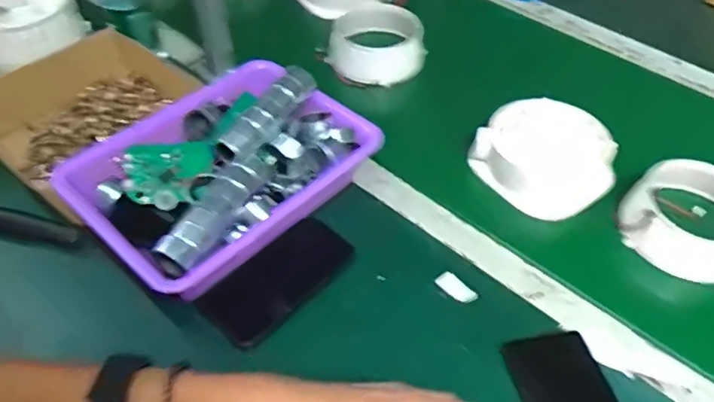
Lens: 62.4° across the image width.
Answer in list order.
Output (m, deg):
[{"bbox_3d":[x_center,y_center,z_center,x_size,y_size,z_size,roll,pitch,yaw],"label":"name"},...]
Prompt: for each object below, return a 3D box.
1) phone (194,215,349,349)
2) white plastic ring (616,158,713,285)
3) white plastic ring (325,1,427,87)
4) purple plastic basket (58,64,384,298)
[{"bbox_3d":[-0.075,0.072,0.567,0.071,0.008,0.146,37,58,28],"label":"phone"},{"bbox_3d":[0.343,0.018,0.603,0.127,0.062,0.109,22,52,18],"label":"white plastic ring"},{"bbox_3d":[0.028,-0.229,0.836,0.130,0.064,0.139,1,49,1],"label":"white plastic ring"},{"bbox_3d":[-0.127,-0.028,0.606,0.204,0.086,0.280,36,58,27],"label":"purple plastic basket"}]

